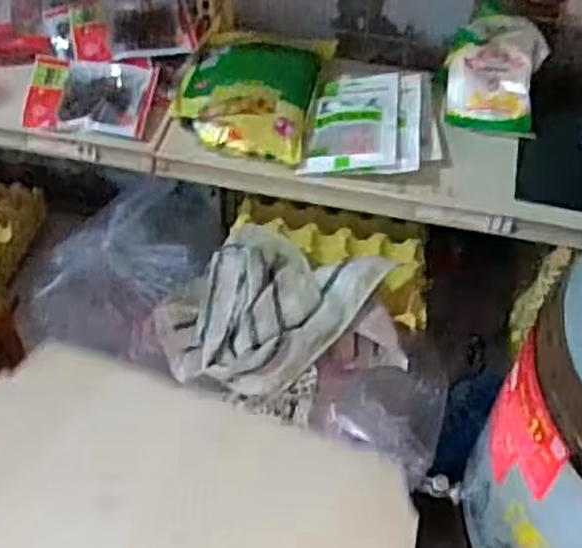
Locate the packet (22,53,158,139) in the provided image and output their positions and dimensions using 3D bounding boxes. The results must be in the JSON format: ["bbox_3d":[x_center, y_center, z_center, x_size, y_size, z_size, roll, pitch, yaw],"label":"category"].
[{"bbox_3d":[-0.281,-0.251,1.055,0.172,0.021,0.116,5,70,1],"label":"packet"}]

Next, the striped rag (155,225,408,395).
[{"bbox_3d":[-0.025,0.035,0.989,0.292,0.094,0.249,-16,53,-16],"label":"striped rag"}]

